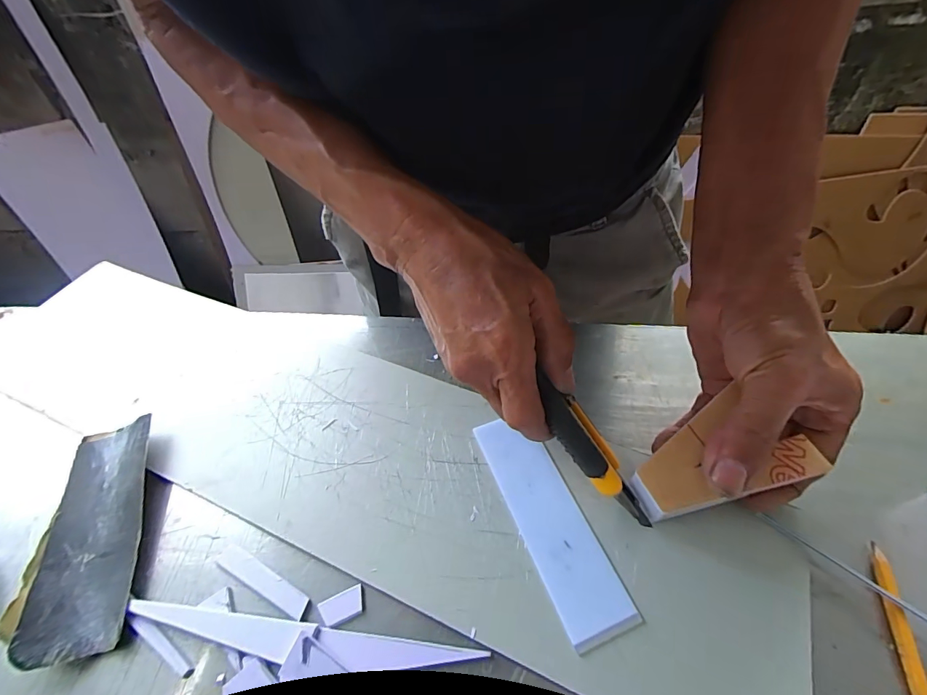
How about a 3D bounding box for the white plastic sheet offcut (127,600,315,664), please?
[{"bbox_3d":[-0.131,0.149,0.234,0.099,0.008,0.018,4,52,6],"label":"white plastic sheet offcut"}]

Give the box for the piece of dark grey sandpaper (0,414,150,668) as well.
[{"bbox_3d":[-0.223,0.107,0.267,0.056,0.020,0.136,-14,53,-9],"label":"piece of dark grey sandpaper"}]

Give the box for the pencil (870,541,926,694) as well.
[{"bbox_3d":[0.219,0.146,0.220,0.007,0.007,0.090,9,53,9],"label":"pencil"}]

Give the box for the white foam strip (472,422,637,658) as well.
[{"bbox_3d":[0.050,0.099,0.266,0.039,0.004,0.134,-18,53,-12],"label":"white foam strip"}]

